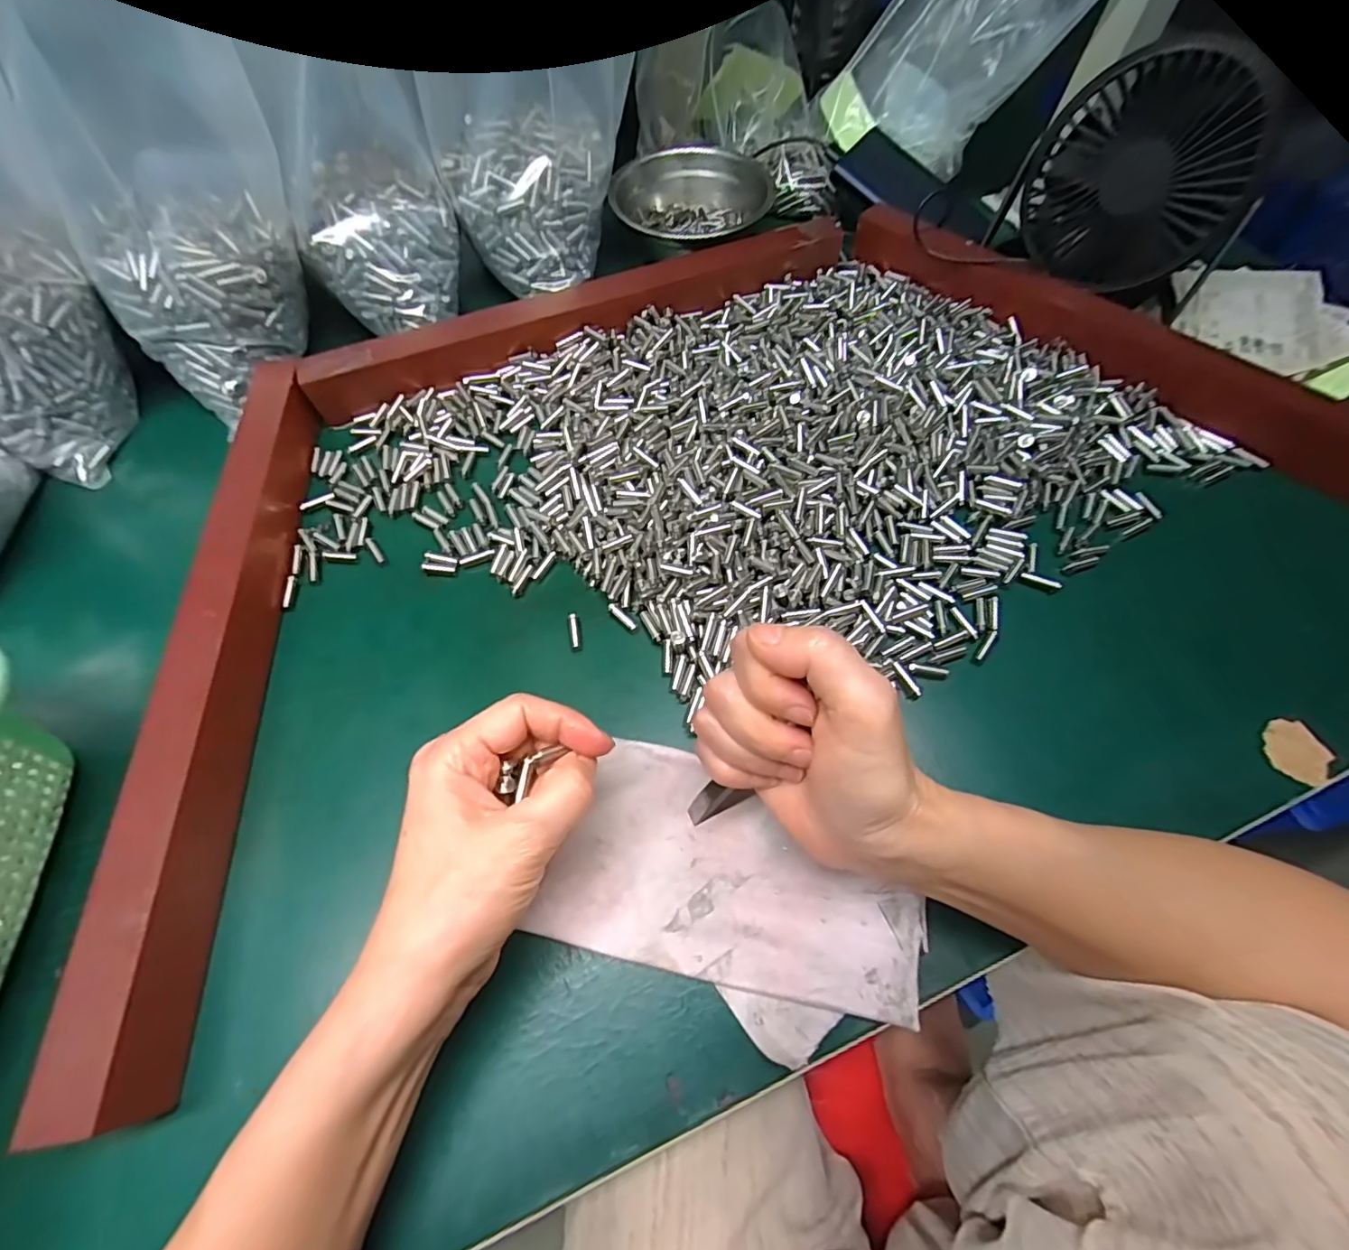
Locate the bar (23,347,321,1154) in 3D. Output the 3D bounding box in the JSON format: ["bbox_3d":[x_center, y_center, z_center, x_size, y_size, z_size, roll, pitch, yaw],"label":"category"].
[{"bbox_3d":[-0.231,0.012,0.288,0.026,0.048,0.375,-7,63,-4],"label":"bar"}]

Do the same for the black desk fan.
[{"bbox_3d":[0.295,-0.280,0.366,0.136,0.123,0.053,40,71,17],"label":"black desk fan"}]

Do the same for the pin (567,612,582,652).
[{"bbox_3d":[-0.056,0.003,0.313,0.006,0.007,0.022,-9,65,-5],"label":"pin"}]

